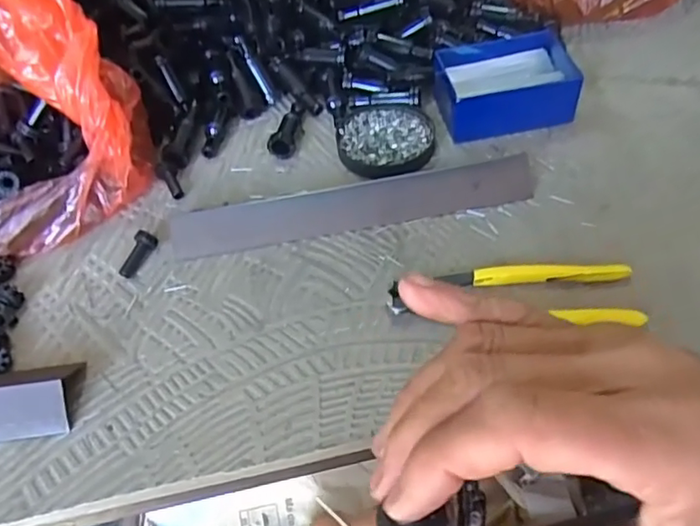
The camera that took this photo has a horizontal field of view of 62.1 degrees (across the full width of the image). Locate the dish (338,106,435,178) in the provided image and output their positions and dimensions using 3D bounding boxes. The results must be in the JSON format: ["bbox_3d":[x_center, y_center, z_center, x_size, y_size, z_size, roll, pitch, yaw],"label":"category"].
[{"bbox_3d":[0.032,-0.109,0.511,0.082,0.014,0.082,-3,52,4],"label":"dish"}]

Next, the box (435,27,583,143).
[{"bbox_3d":[0.137,-0.161,0.520,0.115,0.050,0.087,-10,52,0],"label":"box"}]

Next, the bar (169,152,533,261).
[{"bbox_3d":[0.003,-0.044,0.452,0.278,0.027,0.026,-12,52,-2],"label":"bar"}]

